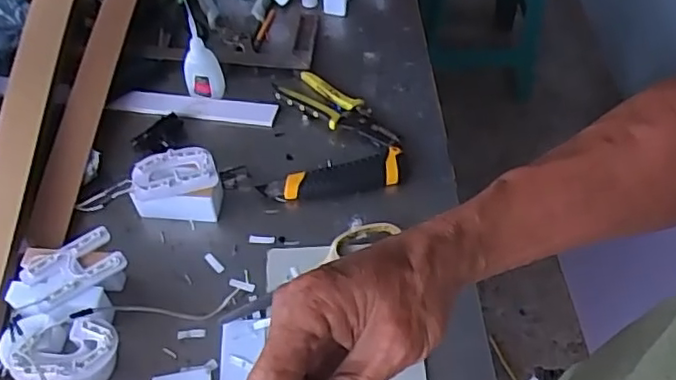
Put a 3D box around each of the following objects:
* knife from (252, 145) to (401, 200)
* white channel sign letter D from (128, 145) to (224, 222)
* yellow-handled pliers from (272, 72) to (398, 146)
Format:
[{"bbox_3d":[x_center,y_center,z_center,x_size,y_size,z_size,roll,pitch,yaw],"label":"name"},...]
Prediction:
[{"bbox_3d":[-0.003,-0.012,0.661,0.156,0.020,0.036,-14,54,-11],"label":"knife"},{"bbox_3d":[-0.163,-0.005,0.639,0.085,0.048,0.057,2,53,0],"label":"white channel sign letter D"},{"bbox_3d":[0.001,-0.093,0.726,0.160,0.014,0.058,34,59,22],"label":"yellow-handled pliers"}]

